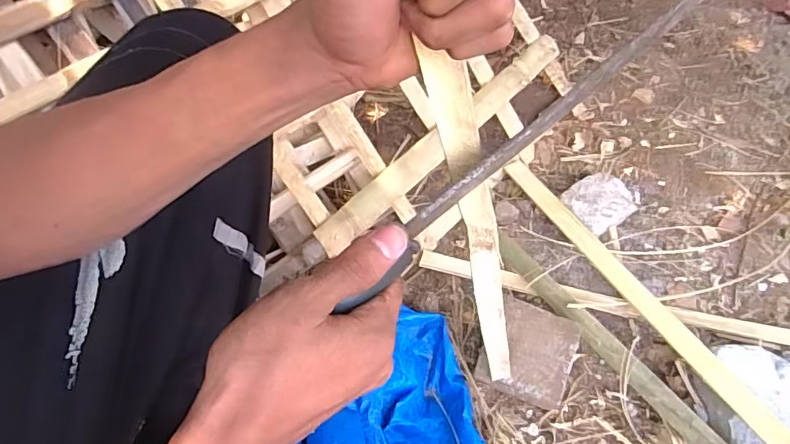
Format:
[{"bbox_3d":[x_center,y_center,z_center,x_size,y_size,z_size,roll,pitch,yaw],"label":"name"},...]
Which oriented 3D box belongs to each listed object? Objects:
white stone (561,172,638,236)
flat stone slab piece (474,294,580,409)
[{"bbox_3d":[0.297,-0.031,0.736,0.108,0.033,0.076,-31,64,-14],"label":"white stone"},{"bbox_3d":[0.155,0.156,0.605,0.097,0.055,0.099,18,63,12],"label":"flat stone slab piece"}]

